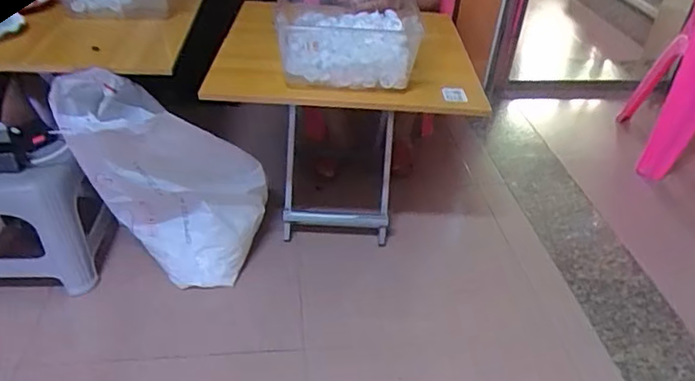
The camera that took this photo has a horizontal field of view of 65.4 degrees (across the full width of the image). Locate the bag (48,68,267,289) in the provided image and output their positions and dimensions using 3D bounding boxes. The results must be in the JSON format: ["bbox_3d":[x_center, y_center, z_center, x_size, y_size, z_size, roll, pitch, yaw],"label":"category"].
[{"bbox_3d":[-0.394,-0.014,1.253,0.403,0.498,0.257,-20,43,-29],"label":"bag"}]

